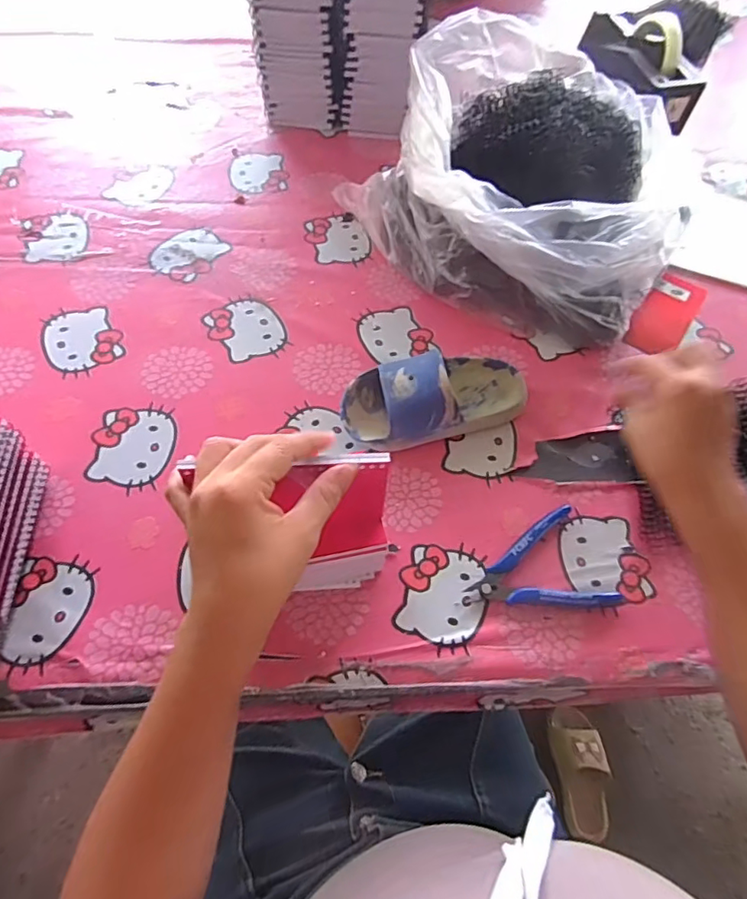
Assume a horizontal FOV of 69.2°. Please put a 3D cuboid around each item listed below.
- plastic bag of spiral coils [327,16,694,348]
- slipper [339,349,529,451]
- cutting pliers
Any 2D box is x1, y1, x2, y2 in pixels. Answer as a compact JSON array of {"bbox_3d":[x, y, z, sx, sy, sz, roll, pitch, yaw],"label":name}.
[{"bbox_3d":[0.156,-0.292,0.585,0.367,0.157,0.304,7,61,1],"label":"plastic bag of spiral coils"},{"bbox_3d":[0.060,-0.052,0.501,0.175,0.061,0.085,-9,62,-8],"label":"slipper"},{"bbox_3d":[0.136,0.105,0.445,0.118,0.015,0.086,-21,64,-14],"label":"cutting pliers"}]

